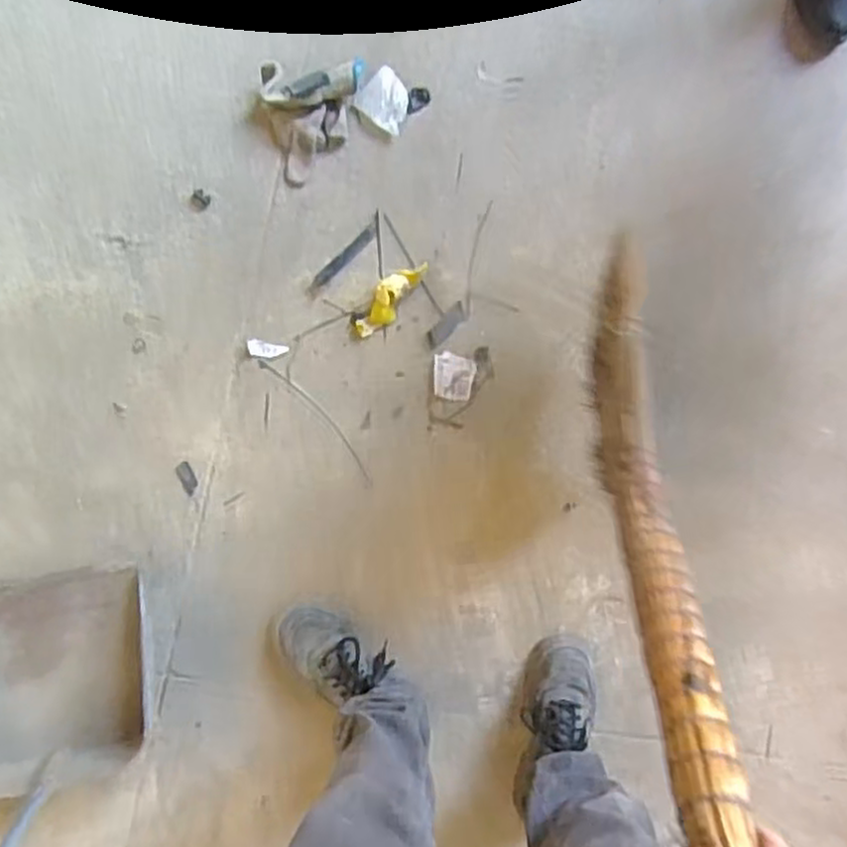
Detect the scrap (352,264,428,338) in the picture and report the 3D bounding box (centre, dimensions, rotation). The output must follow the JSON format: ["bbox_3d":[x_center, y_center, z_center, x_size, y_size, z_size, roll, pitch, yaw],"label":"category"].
[{"bbox_3d":[-0.046,-0.177,1.060,0.046,0.033,0.136,38,89,-9],"label":"scrap"}]

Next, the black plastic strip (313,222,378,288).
[{"bbox_3d":[-0.109,-0.236,1.059,0.120,0.007,0.014,-43,99,-2],"label":"black plastic strip"}]

